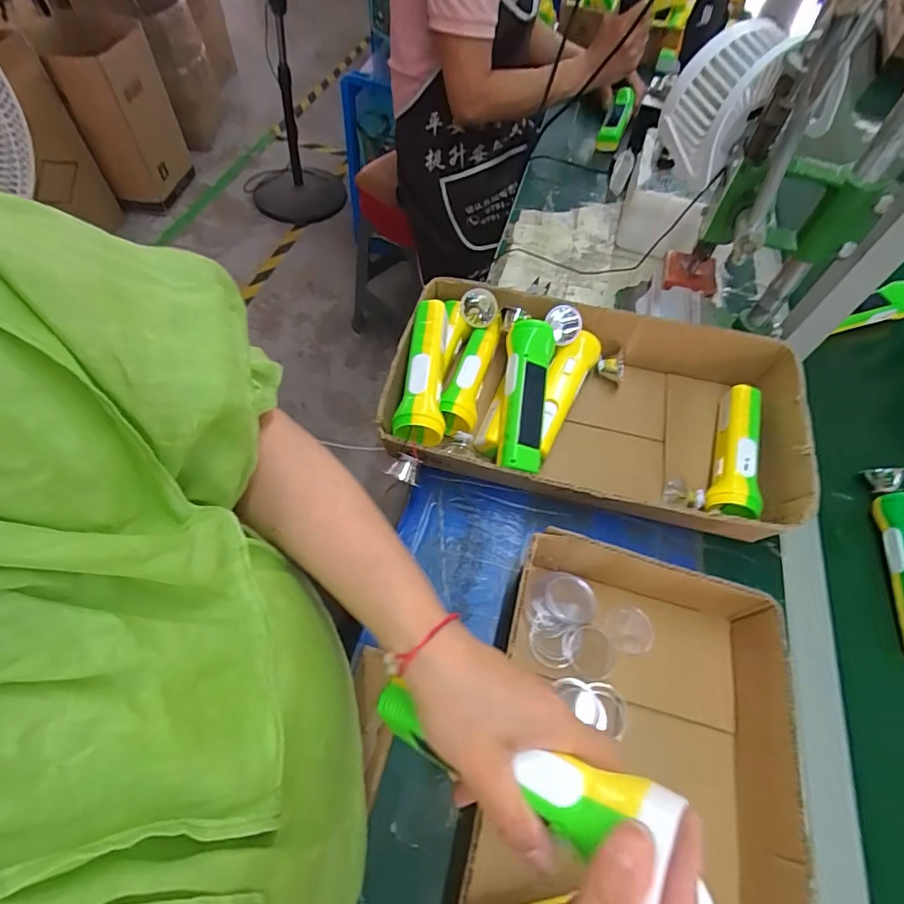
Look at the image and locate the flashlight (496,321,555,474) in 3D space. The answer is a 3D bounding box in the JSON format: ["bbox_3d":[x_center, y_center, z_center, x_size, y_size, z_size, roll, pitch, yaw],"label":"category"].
[{"bbox_3d":[0.077,-0.057,0.517,0.053,0.042,0.165,9,75,1],"label":"flashlight"}]

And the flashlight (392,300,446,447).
[{"bbox_3d":[-0.027,-0.085,0.512,0.049,0.046,0.163,6,58,-1],"label":"flashlight"}]

